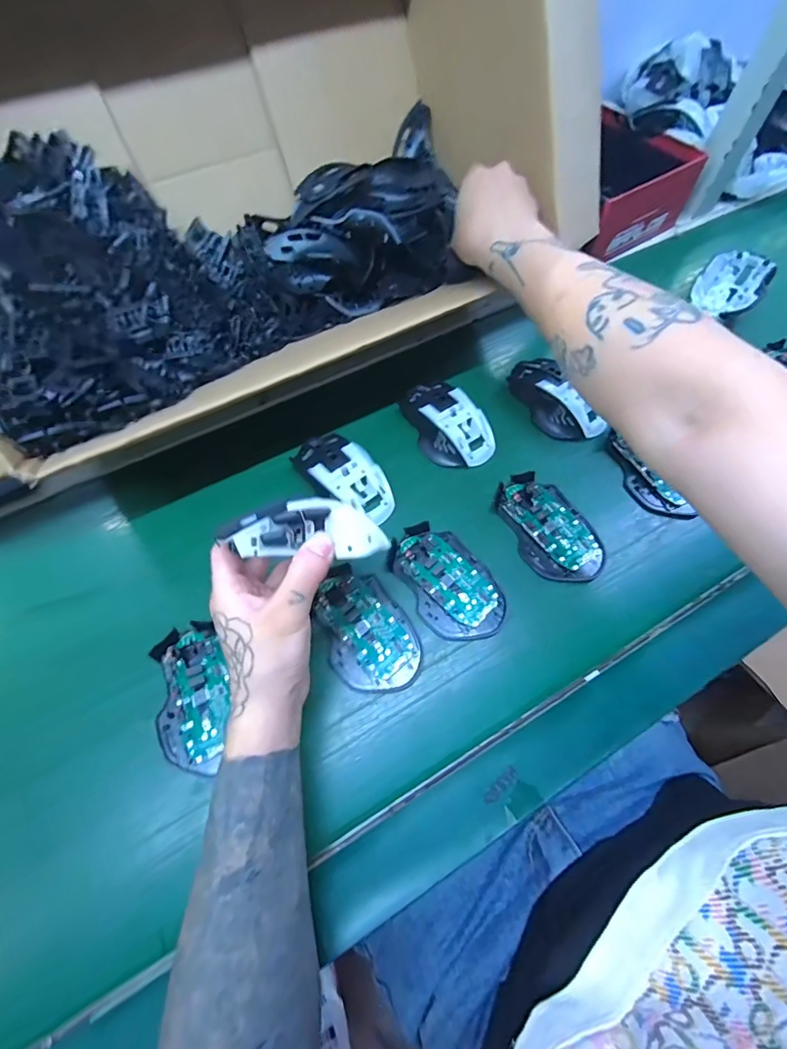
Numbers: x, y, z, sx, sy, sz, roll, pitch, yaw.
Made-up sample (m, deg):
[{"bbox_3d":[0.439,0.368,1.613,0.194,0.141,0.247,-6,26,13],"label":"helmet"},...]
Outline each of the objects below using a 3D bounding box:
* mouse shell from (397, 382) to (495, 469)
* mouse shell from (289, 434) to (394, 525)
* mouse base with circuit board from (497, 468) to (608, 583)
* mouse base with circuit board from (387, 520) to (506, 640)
[{"bbox_3d":[0.055,-0.106,0.467,0.067,0.032,0.109,-39,72,-21],"label":"mouse shell"},{"bbox_3d":[-0.049,-0.048,0.436,0.111,0.033,0.061,41,67,16],"label":"mouse shell"},{"bbox_3d":[0.149,0.001,0.424,0.069,0.015,0.114,-22,66,-14],"label":"mouse base with circuit board"},{"bbox_3d":[0.048,0.050,0.402,0.070,0.015,0.114,-28,68,-17],"label":"mouse base with circuit board"}]

